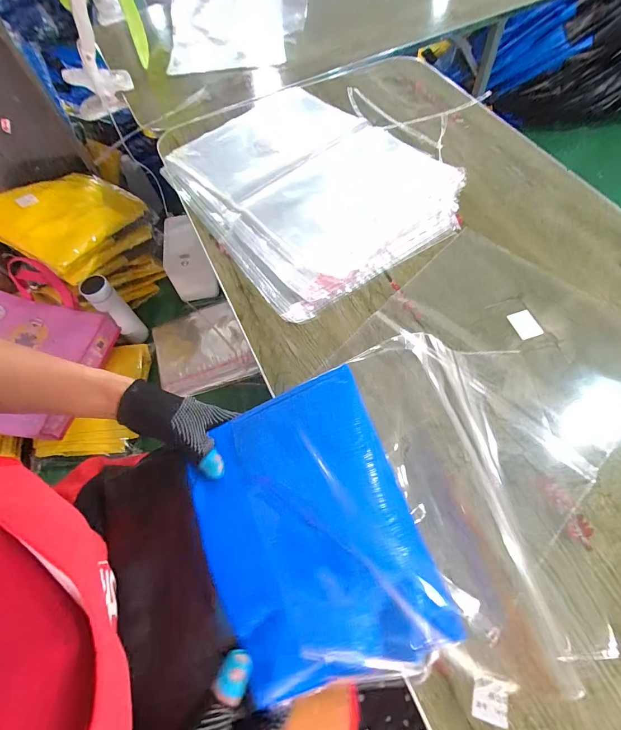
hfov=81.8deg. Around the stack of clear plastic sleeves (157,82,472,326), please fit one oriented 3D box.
[{"bbox_3d":[-0.008,-0.318,0.605,0.375,0.022,0.463,-33,66,-14],"label":"stack of clear plastic sleeves"}]

